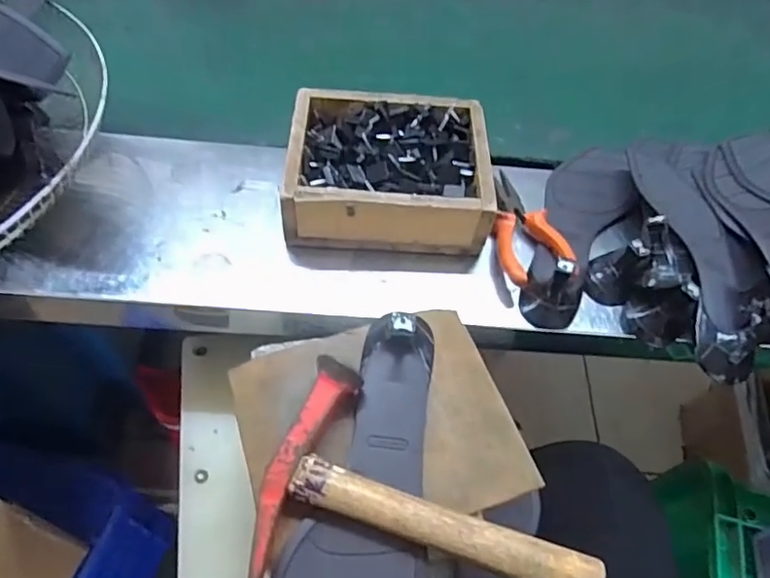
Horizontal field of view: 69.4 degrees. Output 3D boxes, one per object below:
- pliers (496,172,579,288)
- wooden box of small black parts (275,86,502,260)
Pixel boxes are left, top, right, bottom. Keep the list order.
[{"bbox_3d":[0.126,-0.062,0.525,0.066,0.028,0.142,-7,57,-9],"label":"pliers"},{"bbox_3d":[0.003,-0.111,0.528,0.182,0.065,0.152,3,56,-3],"label":"wooden box of small black parts"}]

